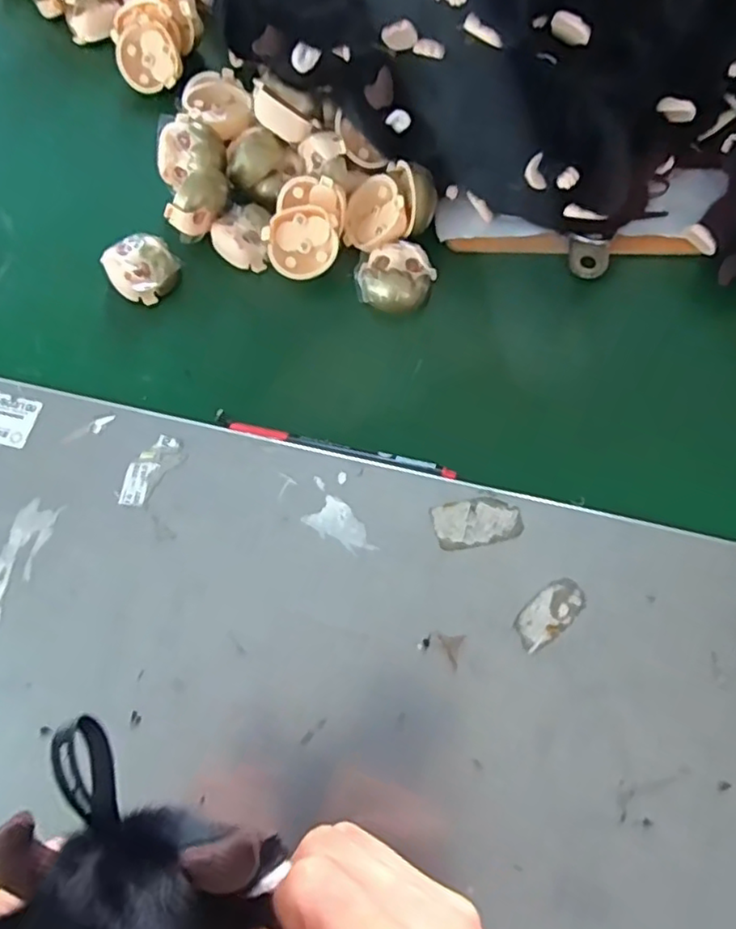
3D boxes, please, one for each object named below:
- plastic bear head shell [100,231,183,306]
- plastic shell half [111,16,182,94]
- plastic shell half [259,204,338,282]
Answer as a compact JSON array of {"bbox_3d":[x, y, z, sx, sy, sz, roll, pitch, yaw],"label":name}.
[{"bbox_3d":[-0.158,-0.138,0.437,0.043,0.024,0.045,0,69,1],"label":"plastic bear head shell"},{"bbox_3d":[-0.175,-0.324,0.503,0.046,0.017,0.051,-16,105,5],"label":"plastic shell half"},{"bbox_3d":[-0.045,-0.153,0.435,0.049,0.012,0.049,1,100,6],"label":"plastic shell half"}]

